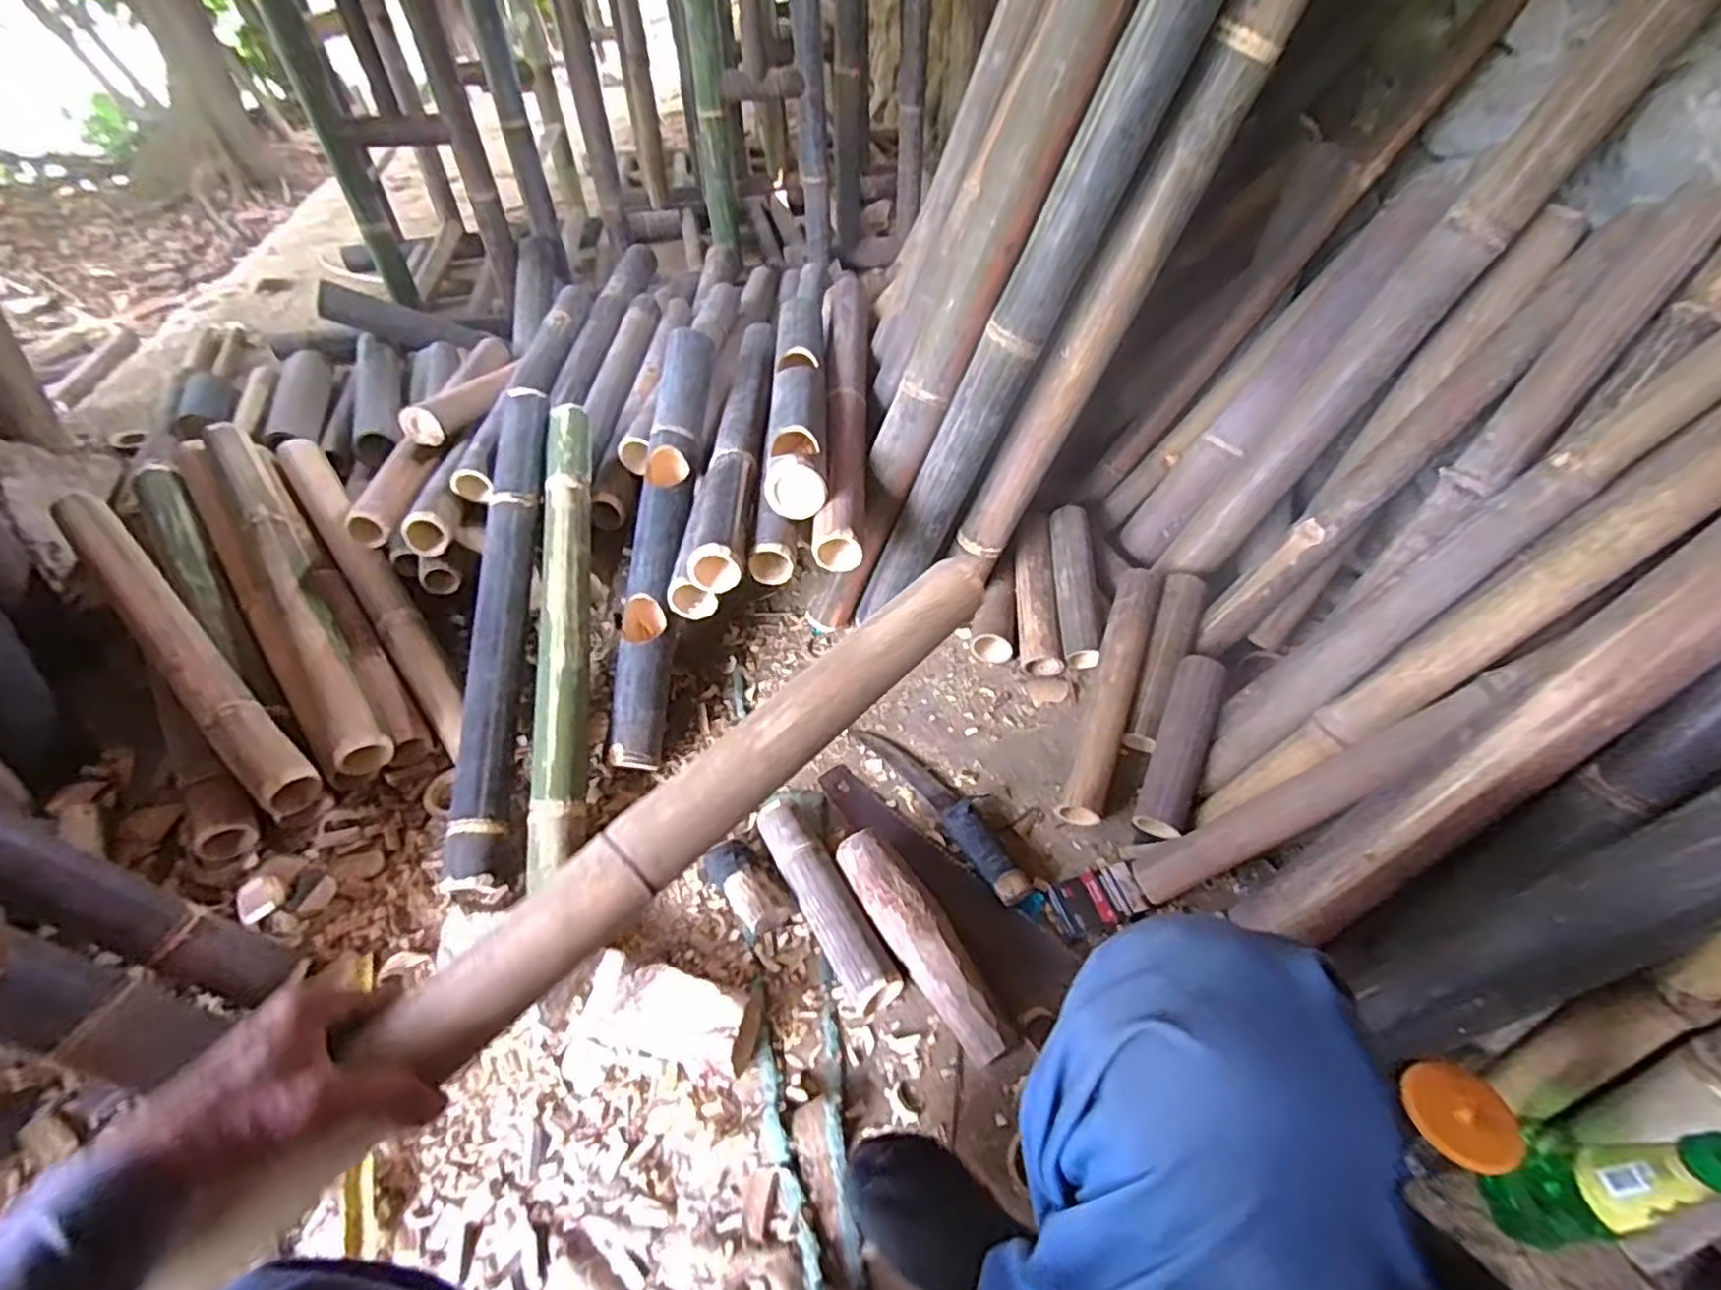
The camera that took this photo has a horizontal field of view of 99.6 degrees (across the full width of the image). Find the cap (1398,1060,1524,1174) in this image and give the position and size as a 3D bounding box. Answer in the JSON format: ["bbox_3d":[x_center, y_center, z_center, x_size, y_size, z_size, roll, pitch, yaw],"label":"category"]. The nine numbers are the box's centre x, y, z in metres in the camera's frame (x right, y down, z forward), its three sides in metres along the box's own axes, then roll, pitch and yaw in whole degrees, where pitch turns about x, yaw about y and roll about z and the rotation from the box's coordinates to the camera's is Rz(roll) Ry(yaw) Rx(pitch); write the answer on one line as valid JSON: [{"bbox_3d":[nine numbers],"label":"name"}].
[{"bbox_3d":[0.487,0.378,0.586,0.080,0.012,0.075,0,46,0],"label":"cap"}]

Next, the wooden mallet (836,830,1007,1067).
[{"bbox_3d":[0.064,0.306,0.757,0.066,0.067,0.251,-27,52,-24],"label":"wooden mallet"}]

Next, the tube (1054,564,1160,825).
[{"bbox_3d":[0.329,0.055,0.947,0.061,0.055,0.375,16,64,14],"label":"tube"}]

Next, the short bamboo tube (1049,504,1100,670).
[{"bbox_3d":[0.314,-0.088,1.061,0.055,0.053,0.243,1,68,0],"label":"short bamboo tube"}]

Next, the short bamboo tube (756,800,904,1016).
[{"bbox_3d":[-0.042,0.276,0.795,0.053,0.059,0.251,-23,50,-21],"label":"short bamboo tube"}]

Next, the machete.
[{"bbox_3d":[0.098,0.186,0.890,0.051,0.042,0.298,-26,52,-24],"label":"machete"}]

